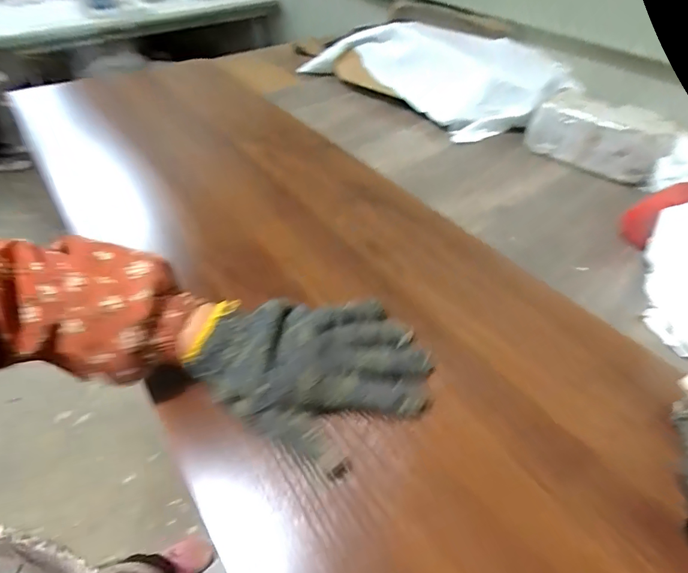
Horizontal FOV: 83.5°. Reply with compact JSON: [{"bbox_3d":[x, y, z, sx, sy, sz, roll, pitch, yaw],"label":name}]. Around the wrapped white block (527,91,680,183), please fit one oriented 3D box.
[{"bbox_3d":[0.481,-0.286,0.739,0.093,0.108,0.232,-31,55,-28],"label":"wrapped white block"}]

